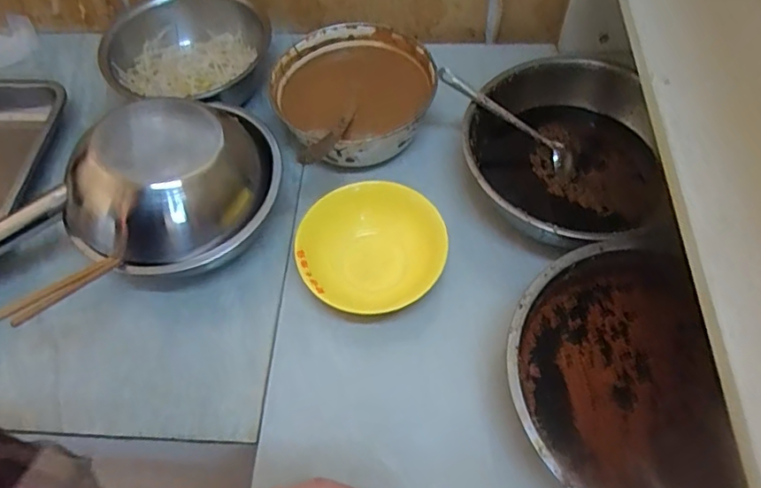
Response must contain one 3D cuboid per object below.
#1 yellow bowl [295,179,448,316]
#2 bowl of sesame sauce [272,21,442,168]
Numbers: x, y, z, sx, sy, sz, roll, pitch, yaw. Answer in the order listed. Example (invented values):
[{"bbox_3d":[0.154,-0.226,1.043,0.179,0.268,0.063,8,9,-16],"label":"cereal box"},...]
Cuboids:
[{"bbox_3d":[-0.009,0.012,0.617,0.157,0.068,0.150,-2,58,2],"label":"yellow bowl"},{"bbox_3d":[-0.030,-0.190,0.708,0.192,0.074,0.194,-2,58,2],"label":"bowl of sesame sauce"}]

